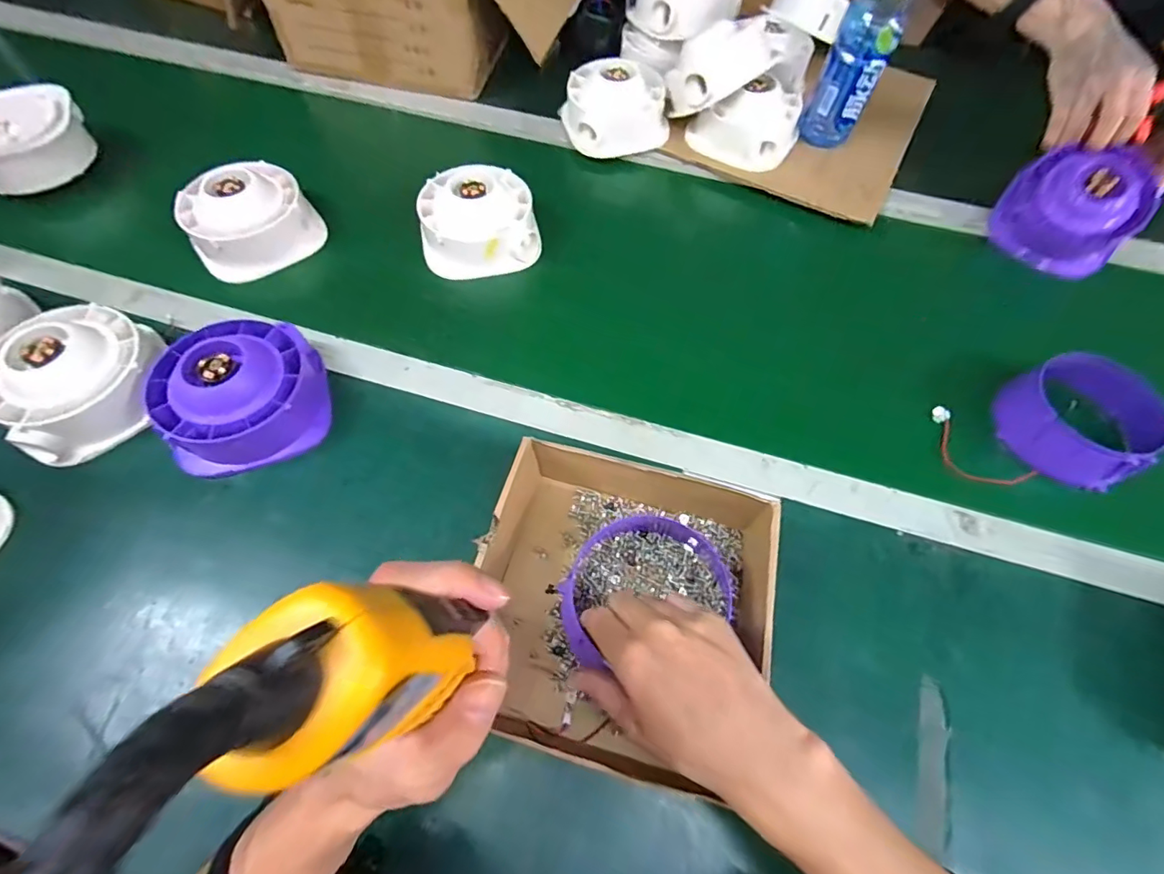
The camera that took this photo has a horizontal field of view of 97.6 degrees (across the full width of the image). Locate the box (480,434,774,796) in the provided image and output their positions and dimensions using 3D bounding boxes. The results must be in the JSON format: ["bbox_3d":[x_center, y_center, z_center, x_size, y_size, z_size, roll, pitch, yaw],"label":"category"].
[{"bbox_3d":[0.023,0.111,0.385,0.214,0.072,0.231,13,62,6],"label":"box"}]

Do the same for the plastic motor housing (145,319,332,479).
[{"bbox_3d":[-0.306,-0.041,0.458,0.131,0.077,0.124,-22,64,-12],"label":"plastic motor housing"}]

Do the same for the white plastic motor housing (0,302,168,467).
[{"bbox_3d":[-0.452,-0.055,0.456,0.128,0.065,0.134,36,67,17],"label":"white plastic motor housing"}]

